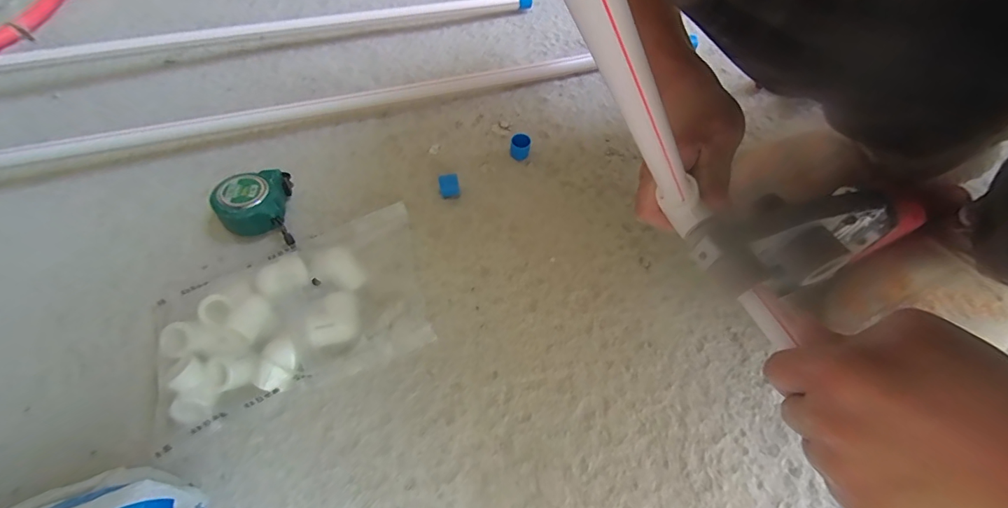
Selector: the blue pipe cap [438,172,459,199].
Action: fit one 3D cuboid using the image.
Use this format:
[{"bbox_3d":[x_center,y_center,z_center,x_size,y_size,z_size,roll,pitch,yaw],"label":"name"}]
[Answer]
[{"bbox_3d":[-0.059,-0.073,0.460,0.021,0.018,0.021,-8,60,-5],"label":"blue pipe cap"}]

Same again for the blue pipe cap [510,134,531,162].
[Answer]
[{"bbox_3d":[0.019,-0.123,0.491,0.022,0.025,0.017,-1,59,-1],"label":"blue pipe cap"}]

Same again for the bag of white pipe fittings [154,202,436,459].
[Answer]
[{"bbox_3d":[-0.183,0.051,0.379,0.222,0.039,0.146,-19,61,-11],"label":"bag of white pipe fittings"}]

